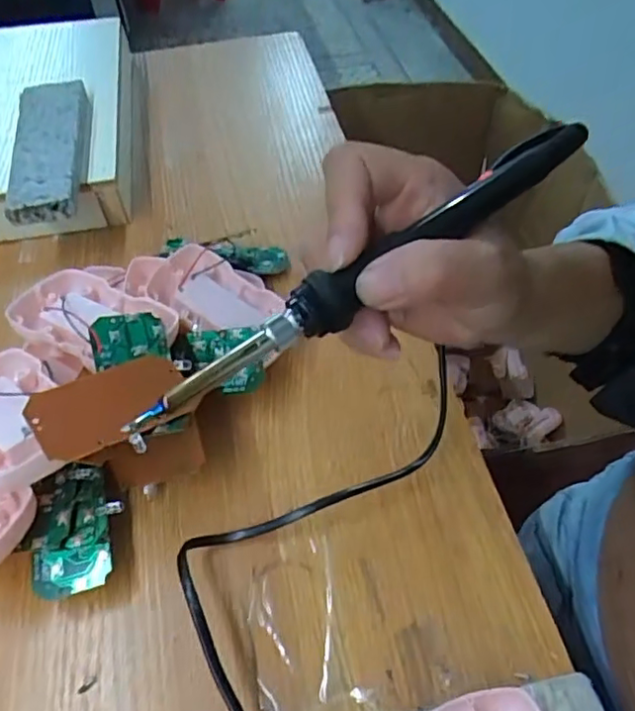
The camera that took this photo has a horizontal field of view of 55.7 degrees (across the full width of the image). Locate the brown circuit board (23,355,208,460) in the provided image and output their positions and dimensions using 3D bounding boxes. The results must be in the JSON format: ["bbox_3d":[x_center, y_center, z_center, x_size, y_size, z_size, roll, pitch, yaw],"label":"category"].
[{"bbox_3d":[-0.097,0.022,0.287,0.075,0.004,0.039,-22,65,-39],"label":"brown circuit board"}]

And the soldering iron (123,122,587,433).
[{"bbox_3d":[0.024,-0.034,0.221,0.207,0.015,0.015,-35,57,-13],"label":"soldering iron"}]

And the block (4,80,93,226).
[{"bbox_3d":[-0.198,-0.156,0.447,0.050,0.022,0.155,-11,52,-6],"label":"block"}]

